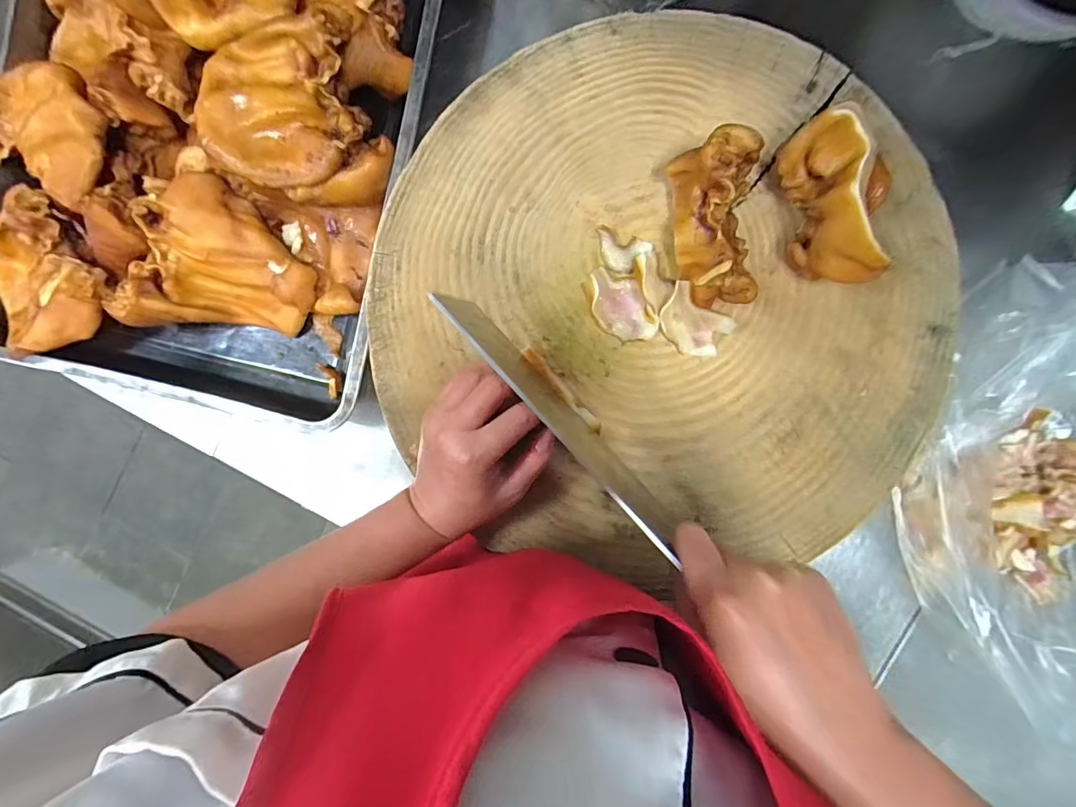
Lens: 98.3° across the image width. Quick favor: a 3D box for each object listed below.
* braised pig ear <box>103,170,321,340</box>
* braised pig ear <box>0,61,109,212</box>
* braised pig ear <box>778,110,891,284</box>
[{"bbox_3d":[-0.298,-0.134,0.429,0.164,0.050,0.130,3,92,2],"label":"braised pig ear"},{"bbox_3d":[-0.430,-0.241,0.400,0.102,0.036,0.101,30,92,1],"label":"braised pig ear"},{"bbox_3d":[0.216,-0.141,0.332,0.064,0.072,0.112,-10,91,3],"label":"braised pig ear"}]

